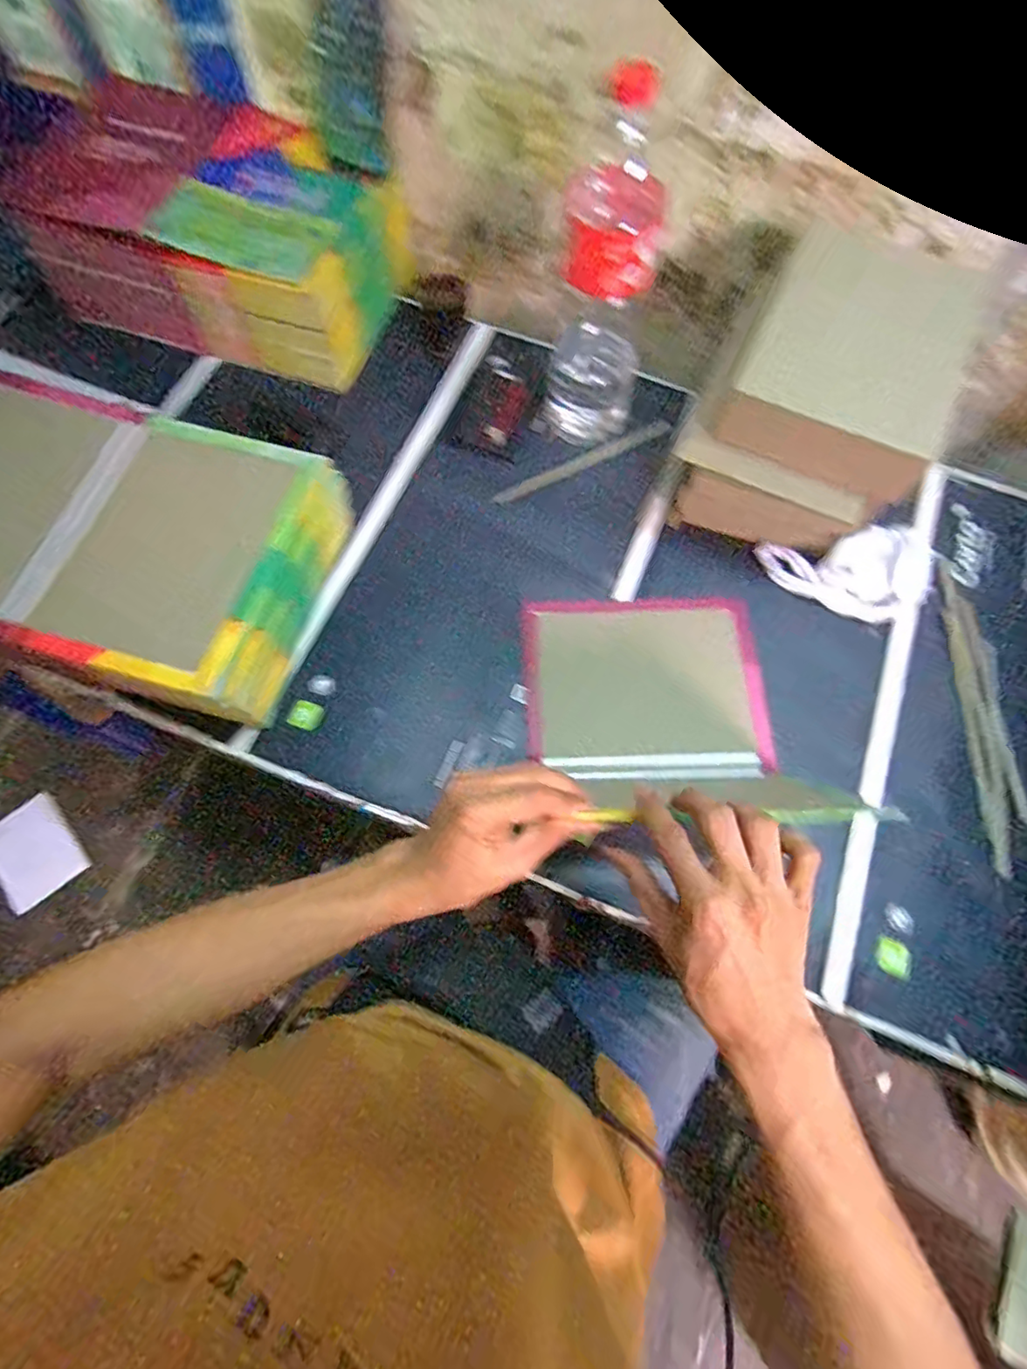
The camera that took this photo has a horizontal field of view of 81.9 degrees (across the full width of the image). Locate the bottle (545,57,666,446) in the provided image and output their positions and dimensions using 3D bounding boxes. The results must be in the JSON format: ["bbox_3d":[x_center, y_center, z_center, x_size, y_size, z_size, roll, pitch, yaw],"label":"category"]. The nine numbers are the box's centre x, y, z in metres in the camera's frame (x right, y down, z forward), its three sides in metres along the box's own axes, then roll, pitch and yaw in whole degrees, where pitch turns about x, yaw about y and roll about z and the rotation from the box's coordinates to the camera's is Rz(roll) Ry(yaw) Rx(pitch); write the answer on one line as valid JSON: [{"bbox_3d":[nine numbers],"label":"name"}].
[{"bbox_3d":[0.088,-0.364,0.554,0.094,0.297,0.077,17,70,4],"label":"bottle"}]

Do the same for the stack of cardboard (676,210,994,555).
[{"bbox_3d":[0.275,-0.245,0.552,0.182,0.227,0.150,26,71,7],"label":"stack of cardboard"}]

